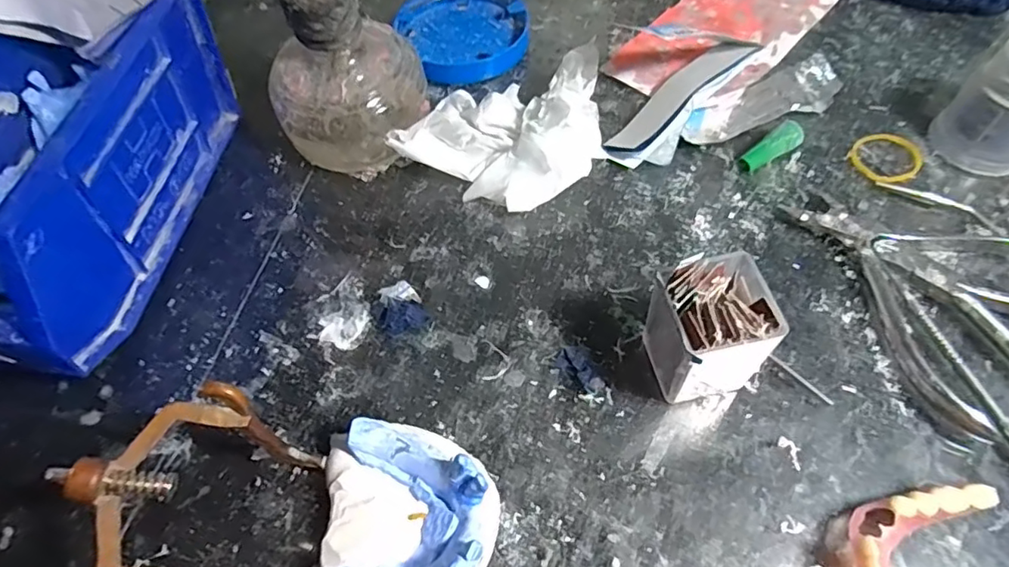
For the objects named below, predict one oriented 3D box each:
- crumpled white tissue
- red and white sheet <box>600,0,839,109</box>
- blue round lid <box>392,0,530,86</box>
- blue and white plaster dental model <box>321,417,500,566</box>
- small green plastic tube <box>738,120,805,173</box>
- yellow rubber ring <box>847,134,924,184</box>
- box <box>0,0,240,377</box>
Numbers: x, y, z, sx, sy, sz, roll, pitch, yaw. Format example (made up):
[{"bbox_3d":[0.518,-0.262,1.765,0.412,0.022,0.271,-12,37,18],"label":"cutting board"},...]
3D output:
[{"bbox_3d":[0.005,-0.083,0.284,0.090,0.038,0.090,24,63,17],"label":"crumpled white tissue"},{"bbox_3d":[0.128,-0.152,0.328,0.074,0.022,0.138,37,68,23],"label":"red and white sheet"},{"bbox_3d":[-0.023,-0.153,0.343,0.073,0.016,0.073,-2,59,3],"label":"blue round lid"},{"bbox_3d":[-0.033,0.080,0.191,0.057,0.032,0.069,-7,59,0],"label":"blue and white plaster dental model"},{"bbox_3d":[0.131,-0.067,0.279,0.033,0.008,0.011,-34,62,-1],"label":"small green plastic tube"},{"bbox_3d":[0.190,-0.064,0.281,0.032,0.004,0.035,-2,59,3],"label":"yellow rubber ring"},{"bbox_3d":[-0.198,-0.053,0.243,0.104,0.100,0.166,4,59,6],"label":"box"}]

